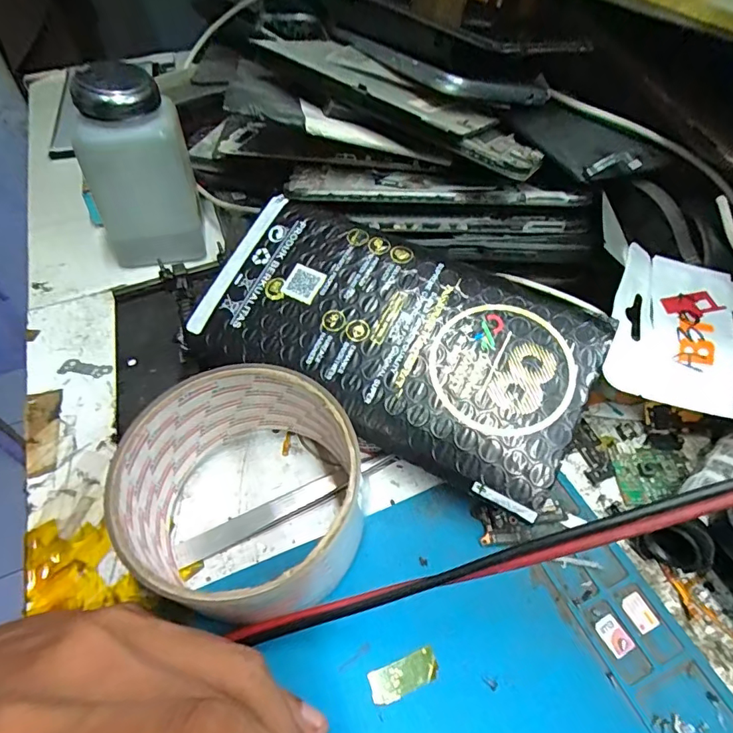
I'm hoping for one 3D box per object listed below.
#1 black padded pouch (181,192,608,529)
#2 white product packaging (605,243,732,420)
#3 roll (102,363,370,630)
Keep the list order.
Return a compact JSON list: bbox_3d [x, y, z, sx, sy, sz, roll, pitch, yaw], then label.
[{"bbox_3d":[0.009,-0.014,0.206,0.165,0.006,0.088,24,76,14],"label":"black padded pouch"},{"bbox_3d":[0.158,-0.012,0.202,0.103,0.012,0.072,13,63,12],"label":"white product packaging"},{"bbox_3d":[-0.044,0.048,0.179,0.080,0.057,0.078,1,51,-1],"label":"roll"}]

